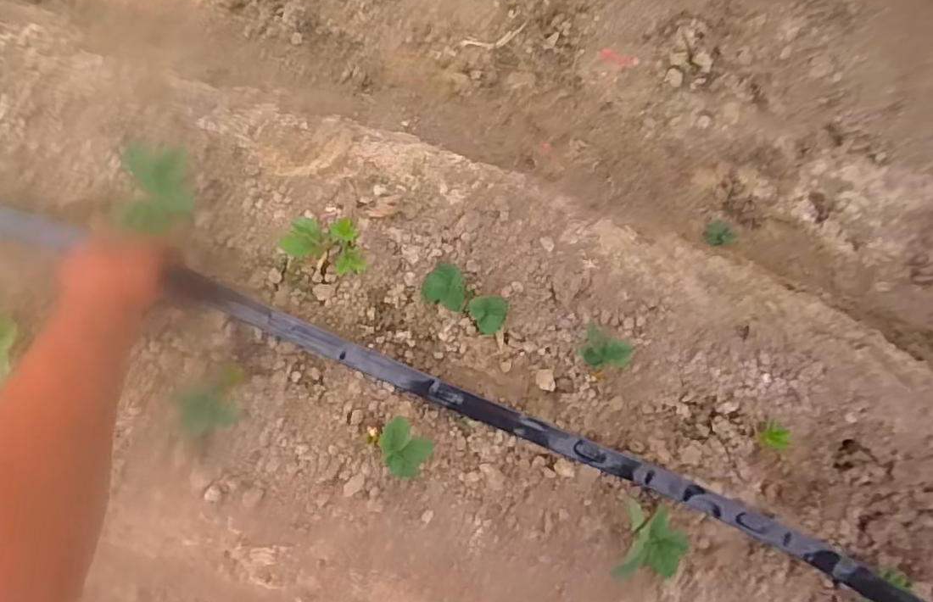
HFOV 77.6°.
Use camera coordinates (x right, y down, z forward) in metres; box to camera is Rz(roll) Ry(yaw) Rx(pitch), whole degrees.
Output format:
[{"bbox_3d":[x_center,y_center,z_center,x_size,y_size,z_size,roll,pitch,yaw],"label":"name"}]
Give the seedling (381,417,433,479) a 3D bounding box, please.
[{"bbox_3d":[-0.061,0.138,0.558,0.039,0.052,0.052,-36,89,-4],"label":"seedling"}]

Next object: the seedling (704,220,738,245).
[{"bbox_3d":[0.412,-0.112,0.949,0.063,0.030,0.041,-10,87,-3],"label":"seedling"}]

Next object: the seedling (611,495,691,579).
[{"bbox_3d":[0.179,0.228,0.557,0.072,0.064,0.074,12,86,-2],"label":"seedling"}]

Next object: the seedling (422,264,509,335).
[{"bbox_3d":[0.000,-0.003,0.588,0.088,0.037,0.041,31,86,0],"label":"seedling"}]

